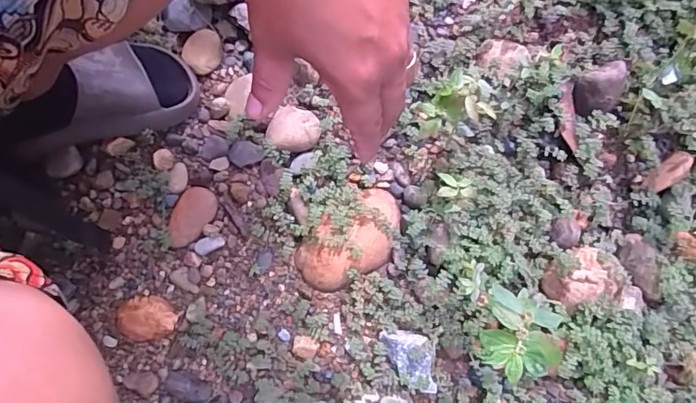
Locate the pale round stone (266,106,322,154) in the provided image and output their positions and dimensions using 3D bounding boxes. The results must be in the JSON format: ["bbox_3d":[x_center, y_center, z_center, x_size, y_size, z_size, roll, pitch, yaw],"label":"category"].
[{"bbox_3d":[-0.064,-0.083,0.560,0.056,0.025,0.055,0,79,0],"label":"pale round stone"}]

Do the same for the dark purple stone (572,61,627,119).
[{"bbox_3d":[0.293,-0.130,0.549,0.057,0.038,0.049,-27,80,-5],"label":"dark purple stone"}]

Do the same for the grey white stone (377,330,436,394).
[{"bbox_3d":[0.065,0.172,0.512,0.052,0.023,0.063,-4,79,0],"label":"grey white stone"}]

